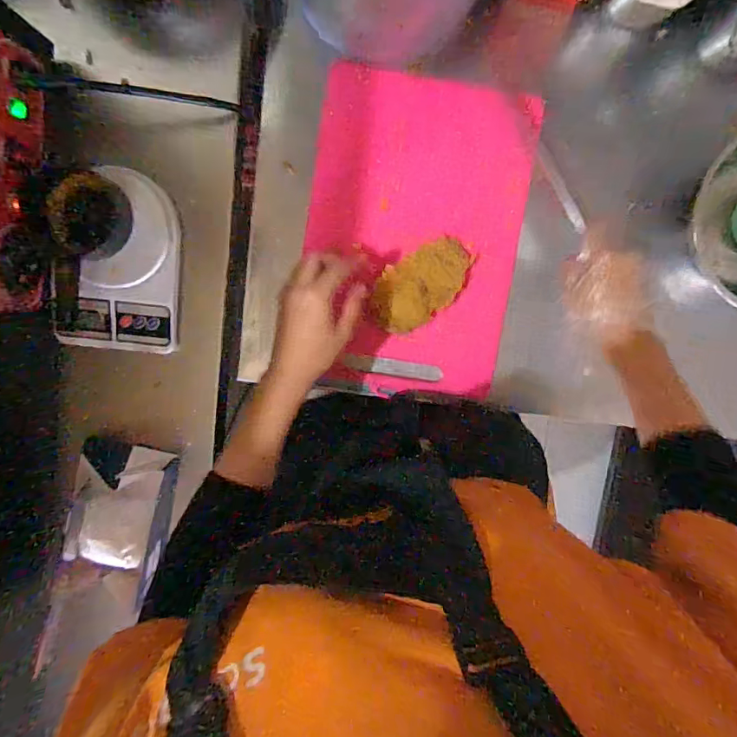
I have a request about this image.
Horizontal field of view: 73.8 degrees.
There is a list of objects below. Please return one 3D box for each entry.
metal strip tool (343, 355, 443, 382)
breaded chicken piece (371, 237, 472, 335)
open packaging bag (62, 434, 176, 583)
[{"bbox_3d":[0.030,0.000,0.592,0.117,0.008,0.019,8,98,-3],"label":"metal strip tool"},{"bbox_3d":[0.060,-0.095,0.564,0.124,0.034,0.070,-34,98,3],"label":"breaded chicken piece"},{"bbox_3d":[-0.261,0.147,0.524,0.094,0.038,0.130,13,83,-32],"label":"open packaging bag"}]

